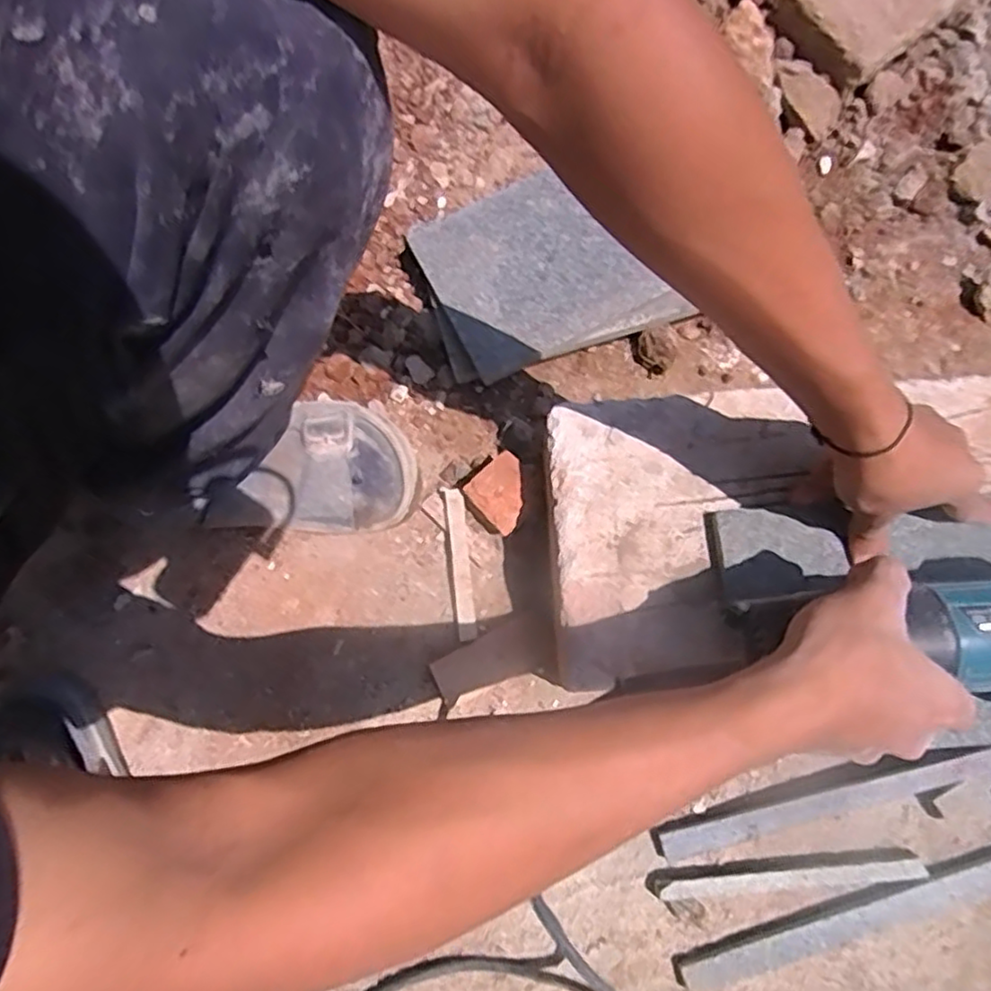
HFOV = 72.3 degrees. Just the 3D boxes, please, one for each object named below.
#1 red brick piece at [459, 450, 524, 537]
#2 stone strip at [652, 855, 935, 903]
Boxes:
[{"bbox_3d":[0.006,0.001,0.543,0.051,0.037,0.049,-41,76,-11],"label":"red brick piece"},{"bbox_3d":[0.202,0.263,0.466,0.181,0.019,0.017,-4,72,0],"label":"stone strip"}]

